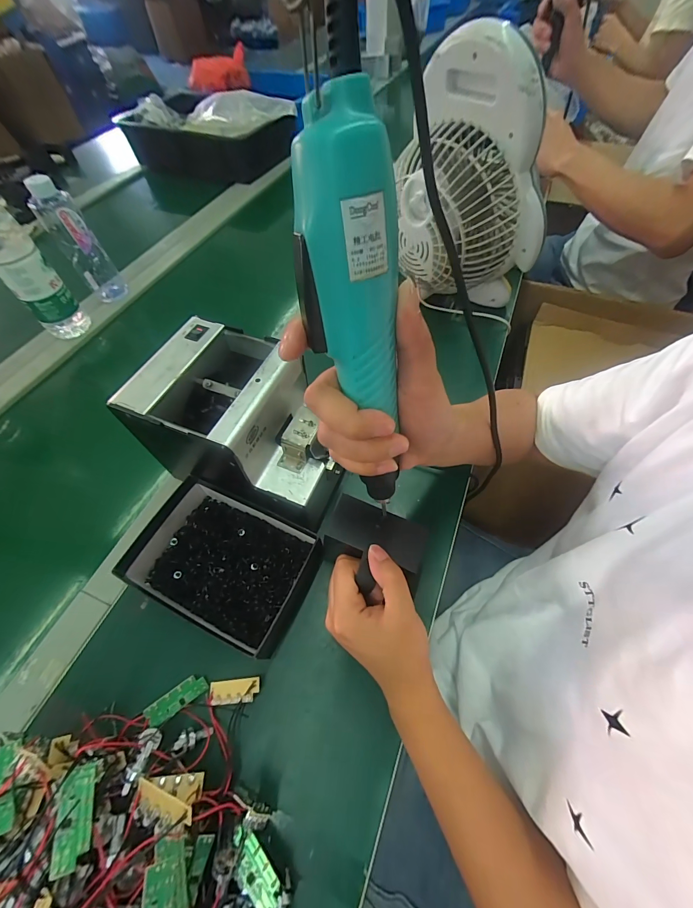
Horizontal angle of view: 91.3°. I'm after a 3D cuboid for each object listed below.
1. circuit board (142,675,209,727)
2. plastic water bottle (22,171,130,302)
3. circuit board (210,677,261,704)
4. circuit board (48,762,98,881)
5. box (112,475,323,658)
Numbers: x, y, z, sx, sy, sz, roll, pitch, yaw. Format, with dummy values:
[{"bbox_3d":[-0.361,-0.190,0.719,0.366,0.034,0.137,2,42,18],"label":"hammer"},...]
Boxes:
[{"bbox_3d":[-0.145,0.210,0.290,0.048,0.004,0.018,-24,60,-28],"label":"circuit board"},{"bbox_3d":[-0.427,-0.336,0.544,0.057,0.171,0.052,-32,62,-17],"label":"plastic water bottle"},{"bbox_3d":[-0.098,0.205,0.293,0.046,0.004,0.018,-14,43,11],"label":"circuit board"},{"bbox_3d":[-0.162,0.215,0.202,0.018,0.005,0.048,16,26,-37],"label":"circuit board"},{"bbox_3d":[-0.121,0.103,0.338,0.165,0.049,0.123,21,61,14],"label":"box"}]

